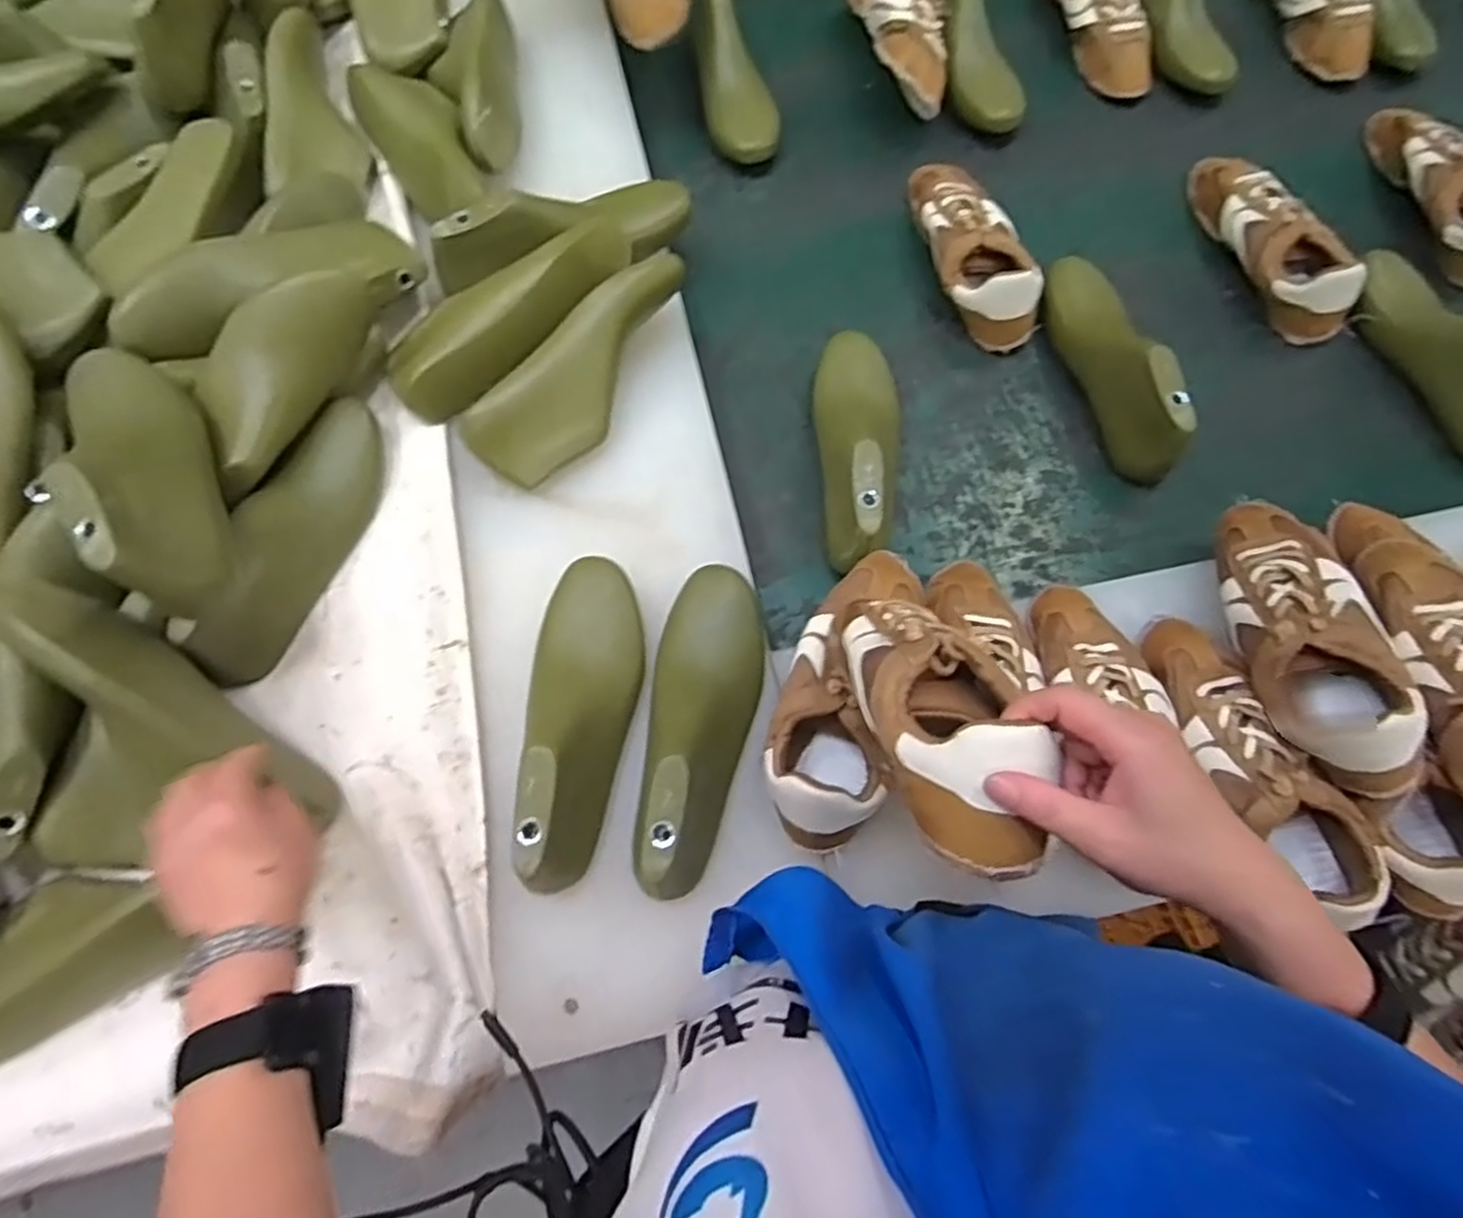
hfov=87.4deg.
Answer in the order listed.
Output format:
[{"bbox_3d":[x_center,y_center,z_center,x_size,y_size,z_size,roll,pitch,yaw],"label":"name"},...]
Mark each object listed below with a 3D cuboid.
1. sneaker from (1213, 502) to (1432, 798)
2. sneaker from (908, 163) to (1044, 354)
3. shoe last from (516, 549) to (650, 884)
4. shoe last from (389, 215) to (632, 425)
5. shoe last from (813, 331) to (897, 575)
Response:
[{"bbox_3d":[0.423,0.013,0.555,0.086,0.079,0.237,-1,71,-1],"label":"sneaker"},{"bbox_3d":[0.239,-0.365,0.772,0.086,0.068,0.225,-13,71,-7],"label":"sneaker"},{"bbox_3d":[-0.106,0.073,0.547,0.079,0.072,0.238,1,71,-1],"label":"shoe last"},{"bbox_3d":[-0.187,-0.256,0.670,0.239,0.078,0.103,-31,75,-11],"label":"shoe last"},{"bbox_3d":[0.111,-0.152,0.676,0.083,0.088,0.246,3,70,-2],"label":"shoe last"}]

